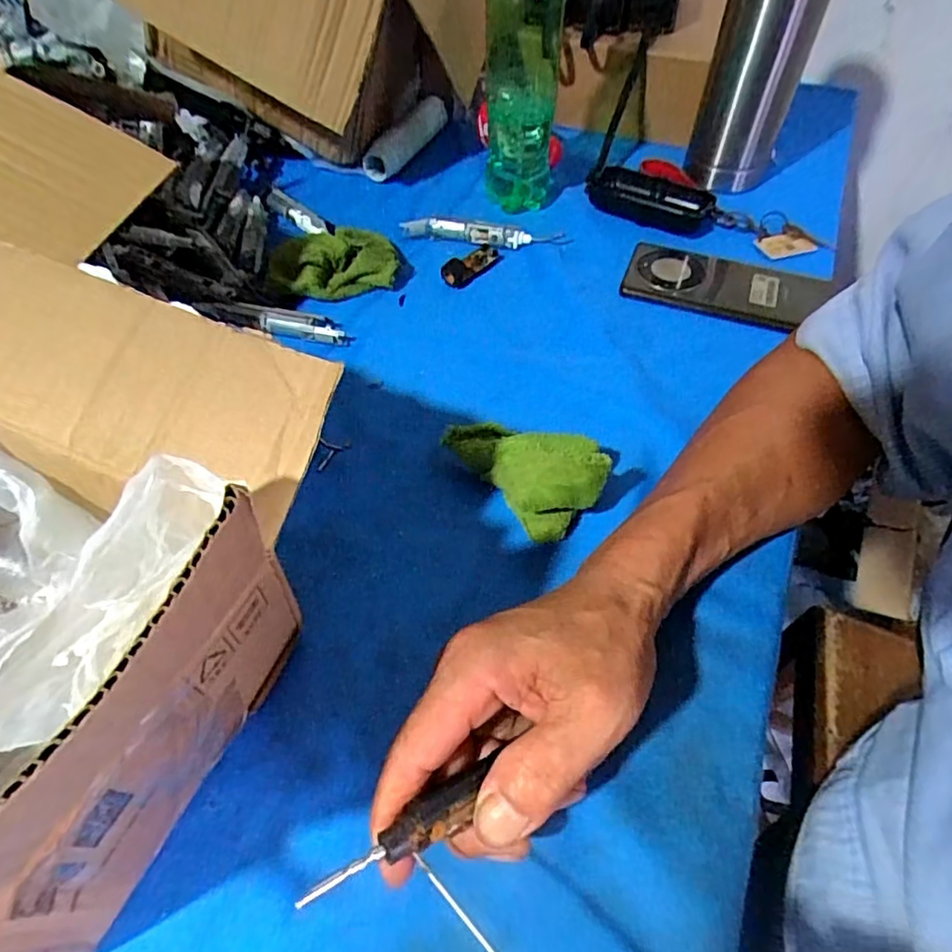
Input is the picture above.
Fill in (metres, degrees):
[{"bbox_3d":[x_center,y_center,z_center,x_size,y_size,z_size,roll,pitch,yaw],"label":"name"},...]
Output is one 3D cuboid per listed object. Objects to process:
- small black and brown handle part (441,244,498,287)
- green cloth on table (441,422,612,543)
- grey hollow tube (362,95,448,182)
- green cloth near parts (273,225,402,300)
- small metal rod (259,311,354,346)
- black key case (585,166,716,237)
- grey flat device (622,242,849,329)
[{"bbox_3d":[-0.004,-0.185,0.505,0.021,0.015,0.063,32,60,22],"label":"small black and brown handle part"},{"bbox_3d":[0.031,-0.011,0.353,0.057,0.051,0.096,-33,60,-21],"label":"green cloth on table"},{"bbox_3d":[-0.075,-0.364,0.624,0.027,0.033,0.126,23,57,17],"label":"grey hollow tube"},{"bbox_3d":[-0.120,-0.181,0.492,0.101,0.032,0.057,-14,55,-9],"label":"green cloth near parts"},{"bbox_3d":[-0.133,-0.116,0.454,0.073,0.013,0.015,10,55,8],"label":"small metal rod"},{"bbox_3d":[0.168,-0.267,0.556,0.117,0.022,0.058,24,58,17],"label":"black key case"},{"bbox_3d":[0.204,-0.158,0.483,0.154,0.011,0.075,19,56,14],"label":"grey flat device"}]

